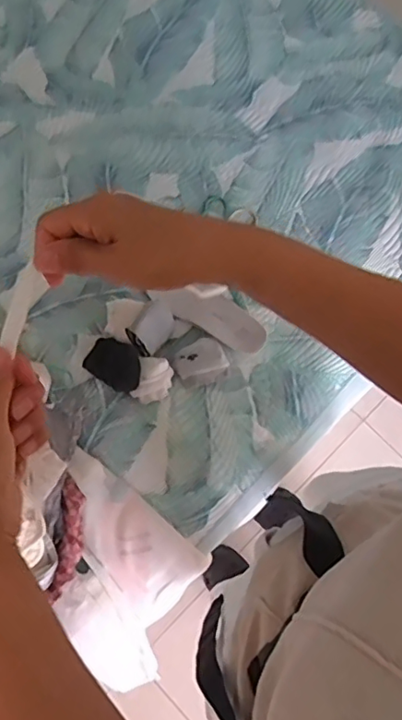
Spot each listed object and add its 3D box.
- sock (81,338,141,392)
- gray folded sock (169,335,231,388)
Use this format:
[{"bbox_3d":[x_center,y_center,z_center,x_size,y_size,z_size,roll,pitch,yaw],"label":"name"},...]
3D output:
[{"bbox_3d":[-0.150,0.006,0.982,0.111,0.043,0.073,35,75,9],"label":"sock"},{"bbox_3d":[-0.002,-0.001,0.986,0.091,0.029,0.068,-26,75,-10],"label":"gray folded sock"}]

